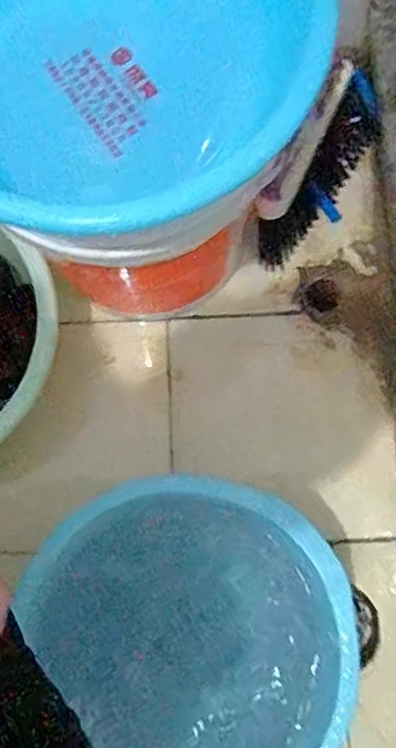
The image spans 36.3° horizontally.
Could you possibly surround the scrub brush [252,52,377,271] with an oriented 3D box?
[{"bbox_3d":[0.167,-0.269,0.796,0.085,0.122,0.265,29,81,7],"label":"scrub brush"}]

